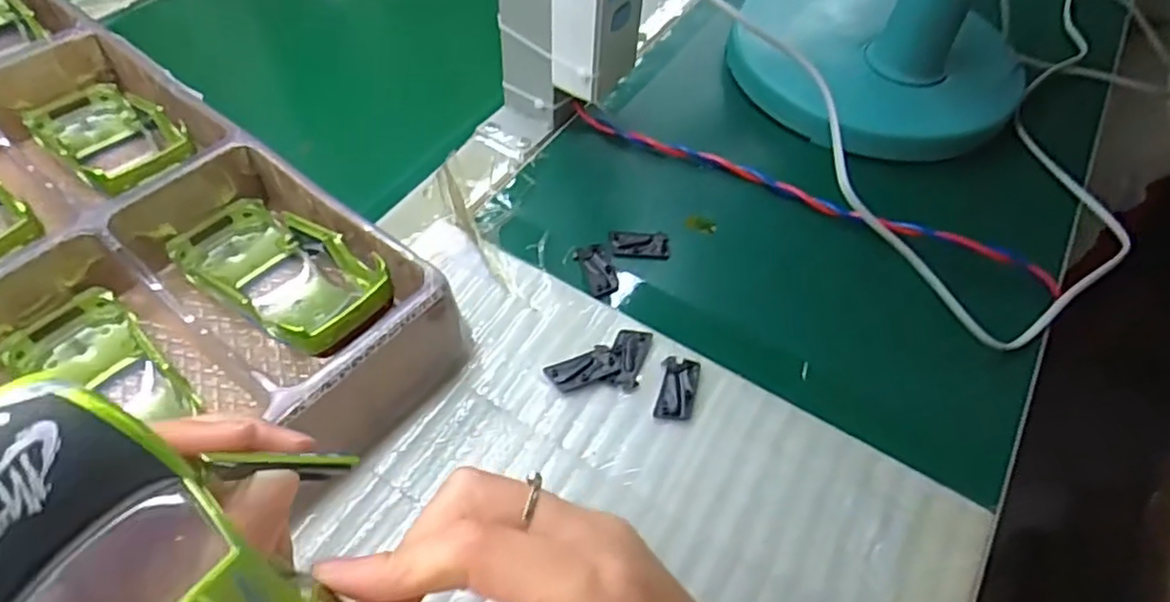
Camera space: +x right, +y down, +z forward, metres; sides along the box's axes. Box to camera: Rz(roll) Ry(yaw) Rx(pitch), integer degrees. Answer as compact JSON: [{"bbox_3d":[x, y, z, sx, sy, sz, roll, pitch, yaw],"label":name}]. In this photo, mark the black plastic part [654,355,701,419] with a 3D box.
[{"bbox_3d":[0.044,0.041,0.319,0.018,0.004,0.033,12,54,5],"label":"black plastic part"}]

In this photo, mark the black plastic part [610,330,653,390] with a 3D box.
[{"bbox_3d":[0.022,0.026,0.327,0.016,0.004,0.033,15,54,8],"label":"black plastic part"}]

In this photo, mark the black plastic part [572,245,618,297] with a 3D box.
[{"bbox_3d":[0.007,-0.018,0.365,0.017,0.004,0.033,-18,57,-16],"label":"black plastic part"}]

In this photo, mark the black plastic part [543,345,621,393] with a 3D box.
[{"bbox_3d":[0.000,0.032,0.323,0.034,0.004,0.017,-20,57,-18],"label":"black plastic part"}]

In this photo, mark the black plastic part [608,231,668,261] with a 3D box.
[{"bbox_3d":[0.031,-0.032,0.376,0.032,0.004,0.017,0,54,-3],"label":"black plastic part"}]

